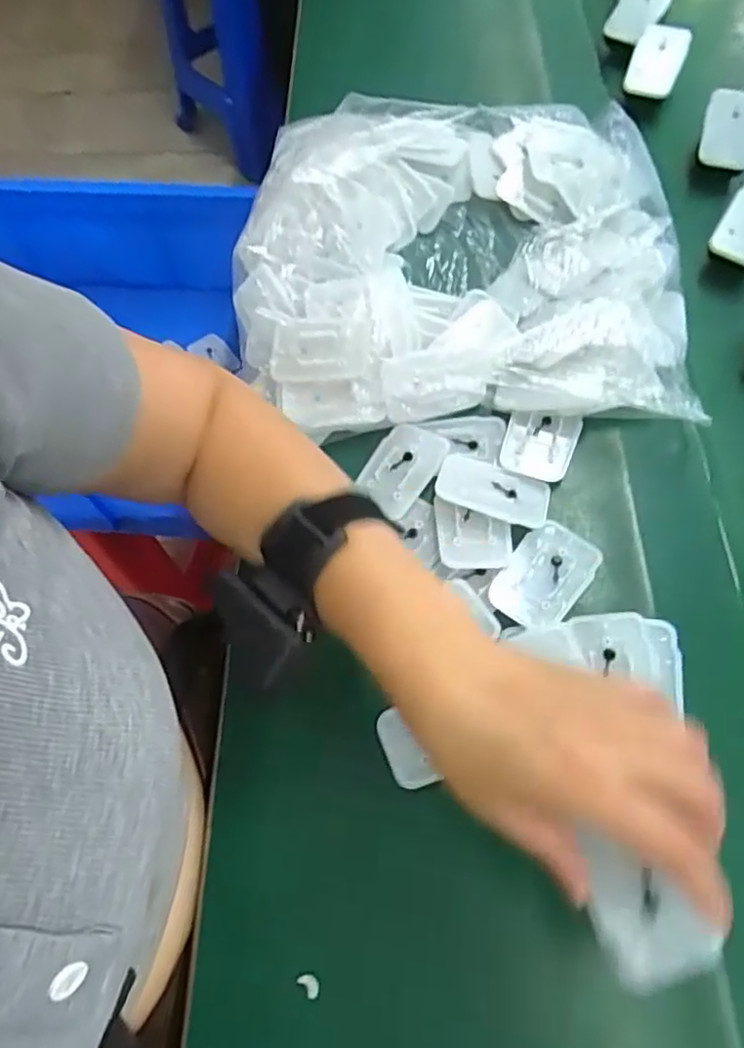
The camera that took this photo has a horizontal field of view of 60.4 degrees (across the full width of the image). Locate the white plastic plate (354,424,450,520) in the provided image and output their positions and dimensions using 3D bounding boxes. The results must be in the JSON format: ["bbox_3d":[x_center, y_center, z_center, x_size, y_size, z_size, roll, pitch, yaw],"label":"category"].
[{"bbox_3d":[0.019,-0.038,0.423,0.042,0.007,0.063,29,68,16],"label":"white plastic plate"}]

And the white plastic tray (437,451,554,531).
[{"bbox_3d":[0.076,-0.022,0.406,0.072,0.010,0.041,21,66,13],"label":"white plastic tray"}]

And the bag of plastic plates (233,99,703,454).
[{"bbox_3d":[0.059,-0.206,0.470,0.309,0.071,0.292,2,63,4],"label":"bag of plastic plates"}]

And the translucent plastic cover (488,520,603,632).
[{"bbox_3d":[0.102,0.030,0.376,0.043,0.006,0.069,34,70,18],"label":"translucent plastic cover"}]

